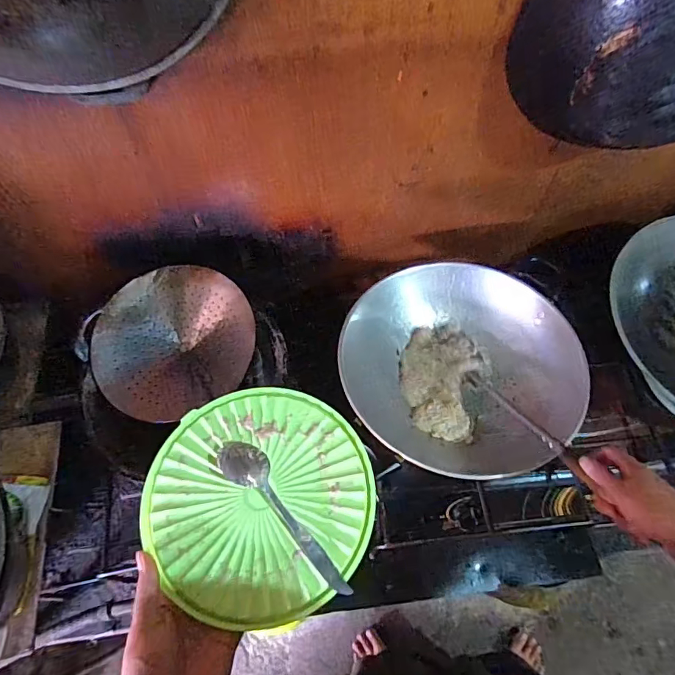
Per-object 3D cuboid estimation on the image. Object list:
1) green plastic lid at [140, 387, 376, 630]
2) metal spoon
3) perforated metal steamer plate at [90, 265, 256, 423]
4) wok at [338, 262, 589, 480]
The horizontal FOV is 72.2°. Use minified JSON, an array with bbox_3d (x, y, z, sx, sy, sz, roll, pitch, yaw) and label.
[{"bbox_3d":[-0.072,0.144,0.428,0.203,0.016,0.201,-2,61,3],"label":"green plastic lid"},{"bbox_3d":[-0.048,0.155,0.410,0.036,0.023,0.167,-39,66,-17],"label":"metal spoon"},{"bbox_3d":[-0.258,0.006,0.739,0.243,0.058,0.240,-2,61,3],"label":"perforated metal steamer plate"},{"bbox_3d":[0.178,0.032,0.711,0.331,0.096,0.307,-2,61,3],"label":"wok"}]

